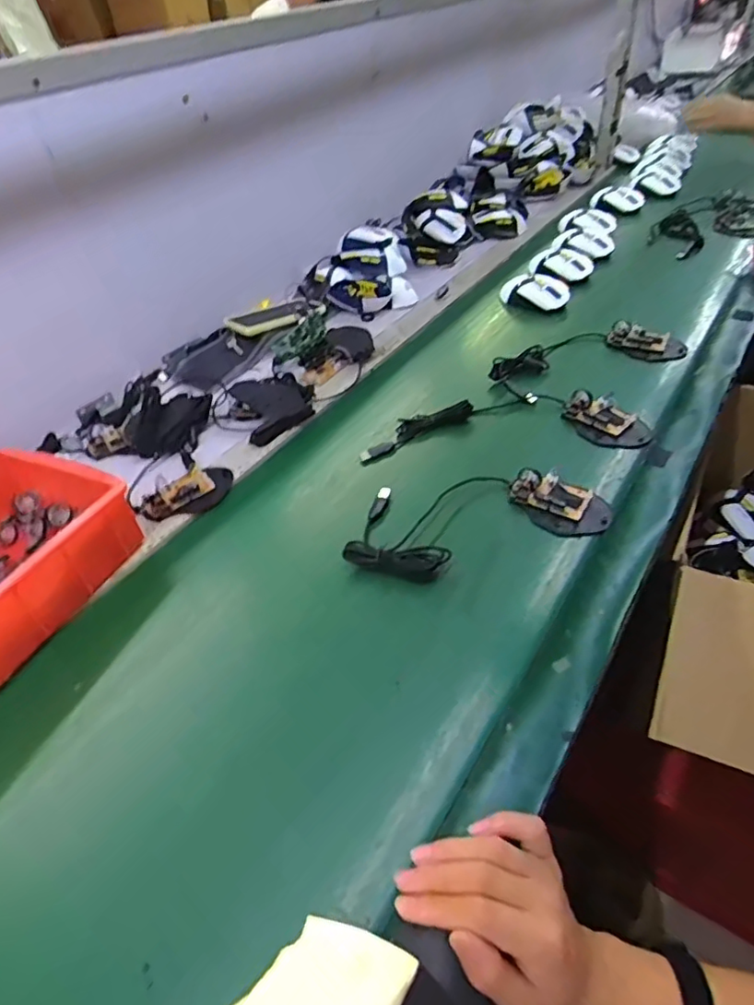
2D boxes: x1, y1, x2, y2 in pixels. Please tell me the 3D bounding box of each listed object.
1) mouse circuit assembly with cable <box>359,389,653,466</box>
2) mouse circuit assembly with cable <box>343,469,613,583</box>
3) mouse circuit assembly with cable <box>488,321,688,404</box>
[{"bbox_3d":[0.150,-0.101,0.713,0.329,0.034,0.106,-1,43,5],"label":"mouse circuit assembly with cable"},{"bbox_3d":[0.102,0.014,0.599,0.263,0.029,0.118,-6,43,-1],"label":"mouse circuit assembly with cable"},{"bbox_3d":[0.283,-0.198,0.797,0.262,0.042,0.102,-15,44,-10],"label":"mouse circuit assembly with cable"}]

